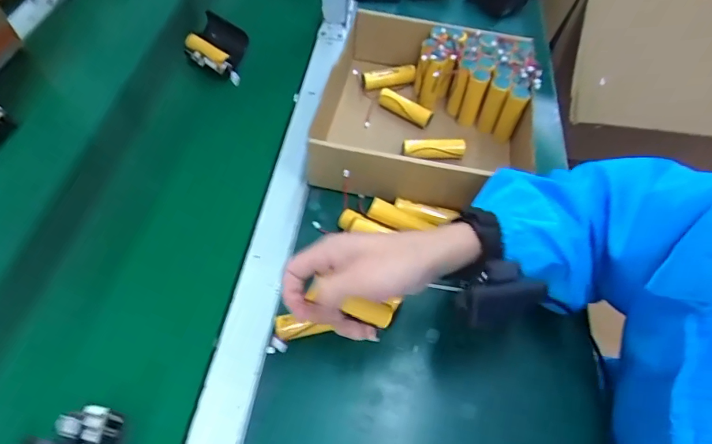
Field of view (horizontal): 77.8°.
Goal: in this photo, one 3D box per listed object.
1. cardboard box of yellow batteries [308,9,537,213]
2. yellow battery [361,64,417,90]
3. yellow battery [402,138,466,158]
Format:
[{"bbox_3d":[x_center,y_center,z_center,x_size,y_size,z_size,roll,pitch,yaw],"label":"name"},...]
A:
[{"bbox_3d":[0.089,-0.131,0.517,0.230,0.084,0.237,11,56,5],"label":"cardboard box of yellow batteries"},{"bbox_3d":[0.042,-0.190,0.579,0.074,0.022,0.015,-12,58,-11],"label":"yellow battery"},{"bbox_3d":[0.090,-0.085,0.508,0.071,0.014,0.018,0,56,-3],"label":"yellow battery"}]

